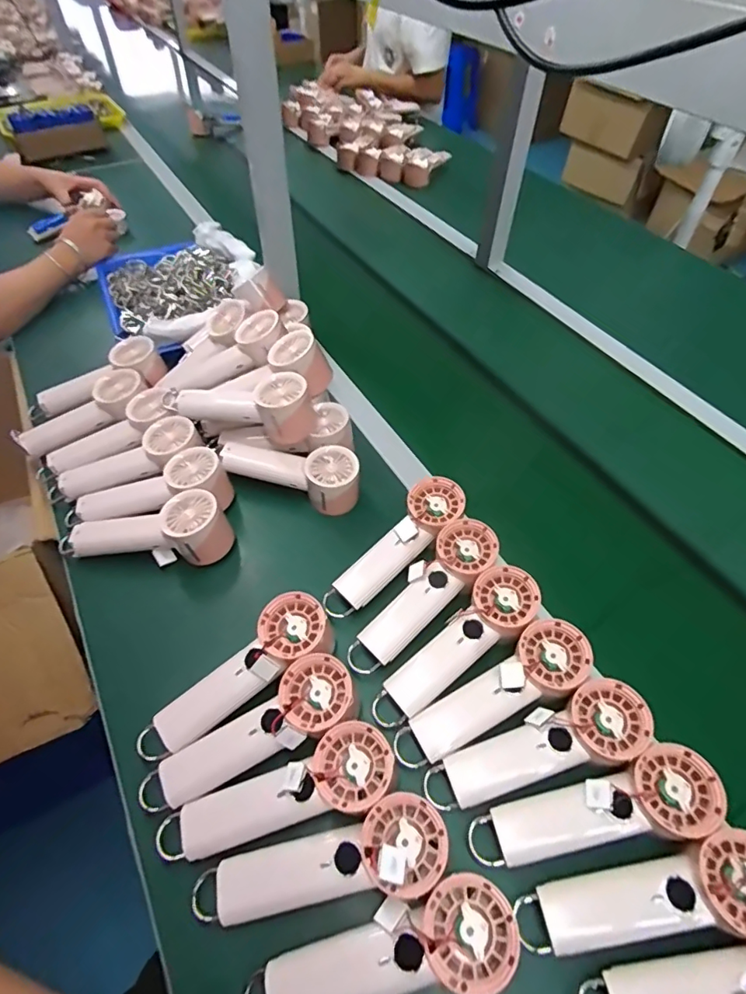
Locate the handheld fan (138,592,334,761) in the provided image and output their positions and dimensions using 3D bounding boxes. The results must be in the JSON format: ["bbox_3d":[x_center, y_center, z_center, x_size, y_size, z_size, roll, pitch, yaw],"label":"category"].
[{"bbox_3d":[-0.120,0.171,0.465,0.194,0.046,0.065,-39,61,-12],"label":"handheld fan"}]

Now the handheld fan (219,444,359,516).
[{"bbox_3d":[-0.098,-0.034,0.616,0.169,0.054,0.068,19,54,14],"label":"handheld fan"}]

